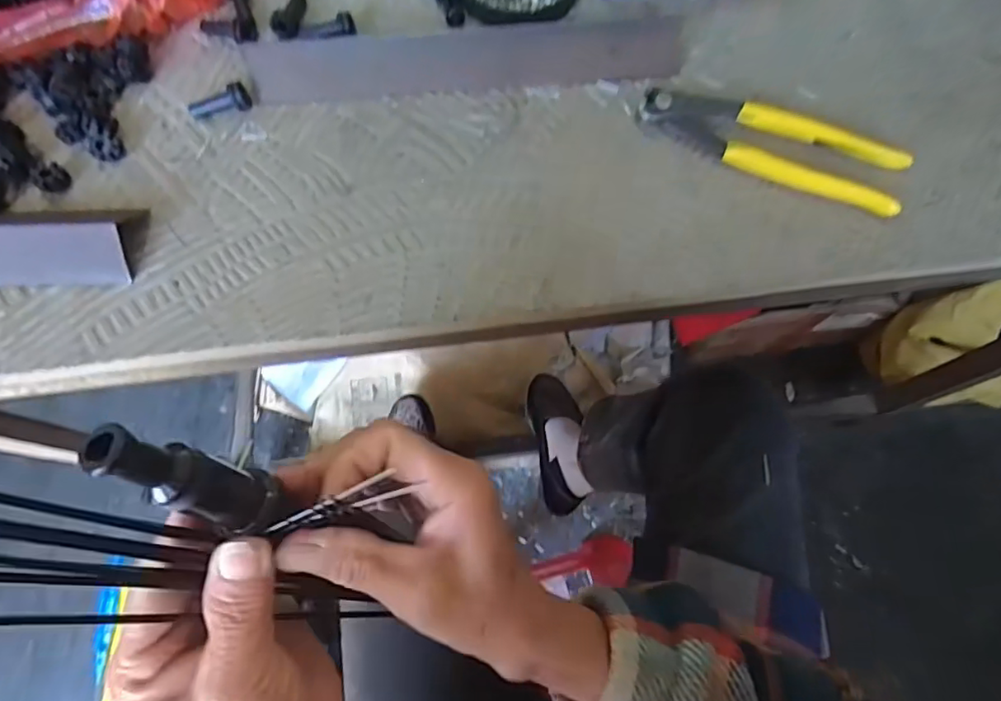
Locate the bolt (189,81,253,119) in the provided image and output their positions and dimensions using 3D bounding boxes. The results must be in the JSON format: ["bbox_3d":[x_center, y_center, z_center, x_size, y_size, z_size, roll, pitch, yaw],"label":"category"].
[{"bbox_3d":[-0.183,-0.161,0.364,0.040,0.015,0.012,-16,71,-4],"label":"bolt"}]

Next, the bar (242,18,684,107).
[{"bbox_3d":[-0.022,-0.199,0.383,0.287,0.009,0.050,-6,74,-2],"label":"bar"}]

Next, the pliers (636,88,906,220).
[{"bbox_3d":[0.169,-0.131,0.351,0.158,0.013,0.042,22,73,8],"label":"pliers"}]

